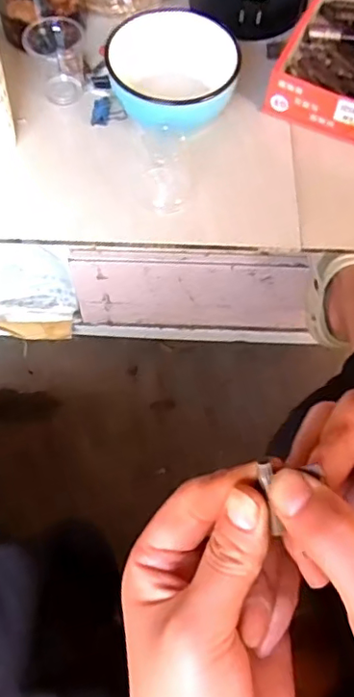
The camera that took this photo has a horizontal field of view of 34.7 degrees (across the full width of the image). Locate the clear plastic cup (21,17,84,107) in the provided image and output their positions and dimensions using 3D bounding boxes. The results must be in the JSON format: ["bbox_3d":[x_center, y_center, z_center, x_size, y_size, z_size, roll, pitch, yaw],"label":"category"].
[{"bbox_3d":[-0.131,-0.319,0.623,0.062,0.074,0.058,-8,65,-7],"label":"clear plastic cup"}]

